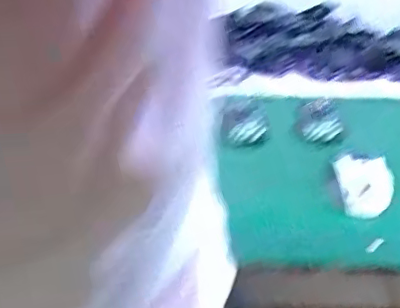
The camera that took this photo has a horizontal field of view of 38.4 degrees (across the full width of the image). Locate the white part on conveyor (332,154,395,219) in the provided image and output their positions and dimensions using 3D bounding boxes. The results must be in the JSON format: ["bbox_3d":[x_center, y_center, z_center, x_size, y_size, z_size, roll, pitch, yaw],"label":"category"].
[{"bbox_3d":[0.189,0.035,0.651,0.060,0.006,0.081,-8,53,2],"label":"white part on conveyor"}]

